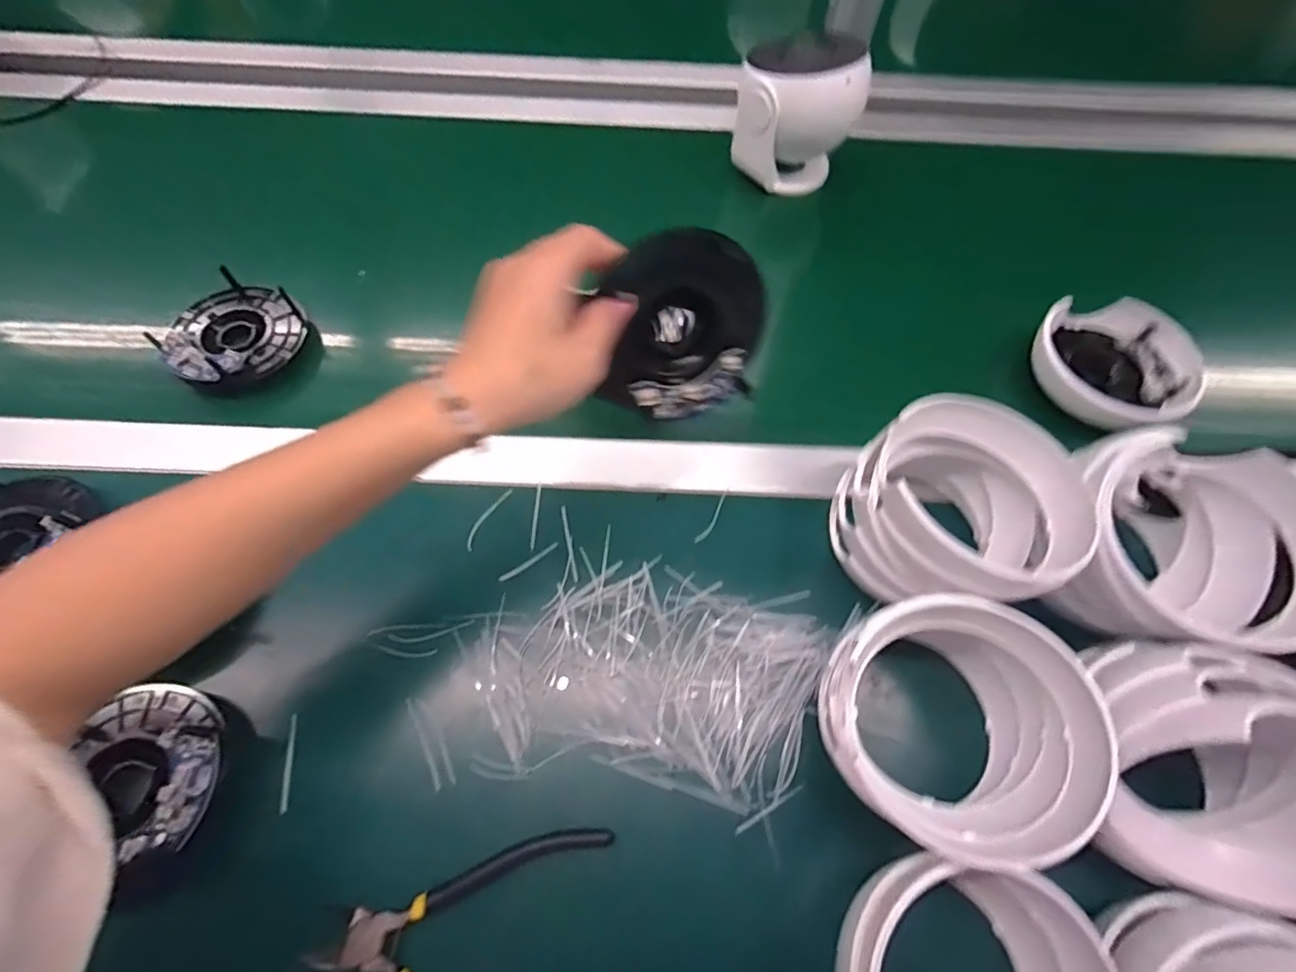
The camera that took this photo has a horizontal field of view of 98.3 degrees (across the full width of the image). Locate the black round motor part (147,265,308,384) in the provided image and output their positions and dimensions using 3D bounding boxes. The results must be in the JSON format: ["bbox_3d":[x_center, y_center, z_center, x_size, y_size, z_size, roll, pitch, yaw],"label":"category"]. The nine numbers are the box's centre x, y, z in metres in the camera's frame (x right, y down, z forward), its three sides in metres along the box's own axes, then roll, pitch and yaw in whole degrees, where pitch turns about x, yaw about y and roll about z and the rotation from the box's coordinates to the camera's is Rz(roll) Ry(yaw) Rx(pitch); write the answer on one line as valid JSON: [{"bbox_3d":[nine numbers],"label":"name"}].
[{"bbox_3d":[-0.327,-0.122,0.444,0.100,0.040,0.105,-41,73,-19],"label":"black round motor part"}]

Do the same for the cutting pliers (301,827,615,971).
[{"bbox_3d":[-0.095,0.235,0.283,0.132,0.013,0.123,9,65,1],"label":"cutting pliers"}]

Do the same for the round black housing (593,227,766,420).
[{"bbox_3d":[0.020,-0.087,0.309,0.087,0.015,0.095,1,103,-14],"label":"round black housing"}]

